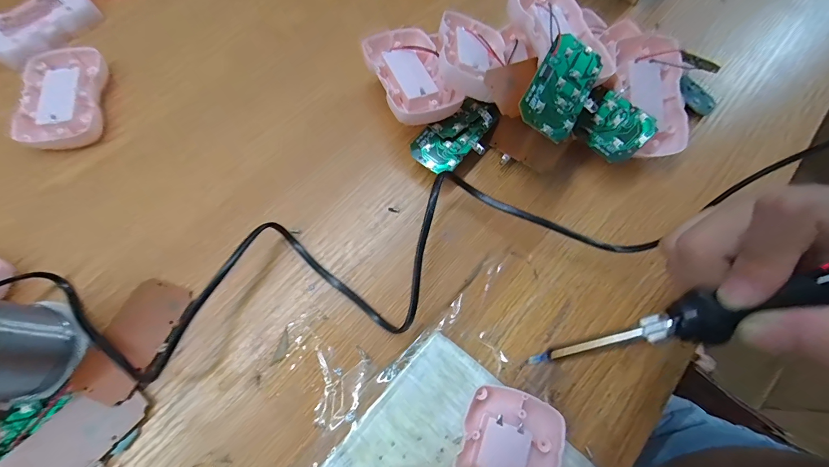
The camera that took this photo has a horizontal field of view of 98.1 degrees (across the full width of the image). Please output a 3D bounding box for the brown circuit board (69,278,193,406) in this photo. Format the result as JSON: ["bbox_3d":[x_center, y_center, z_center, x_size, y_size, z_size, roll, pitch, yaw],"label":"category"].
[{"bbox_3d":[-0.174,0.064,0.225,0.037,0.009,0.072,23,70,6],"label":"brown circuit board"}]

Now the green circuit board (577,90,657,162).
[{"bbox_3d":[0.144,-0.076,0.260,0.004,0.037,0.045,-2,48,-51],"label":"green circuit board"}]

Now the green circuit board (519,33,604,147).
[{"bbox_3d":[0.095,-0.095,0.233,0.036,0.004,0.071,30,78,-6],"label":"green circuit board"}]

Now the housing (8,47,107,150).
[{"bbox_3d":[-0.274,-0.108,0.283,0.055,0.014,0.088,-12,70,-7],"label":"housing"}]

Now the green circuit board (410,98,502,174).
[{"bbox_3d":[0.033,-0.074,0.271,0.071,0.005,0.038,-38,81,-9],"label":"green circuit board"}]

